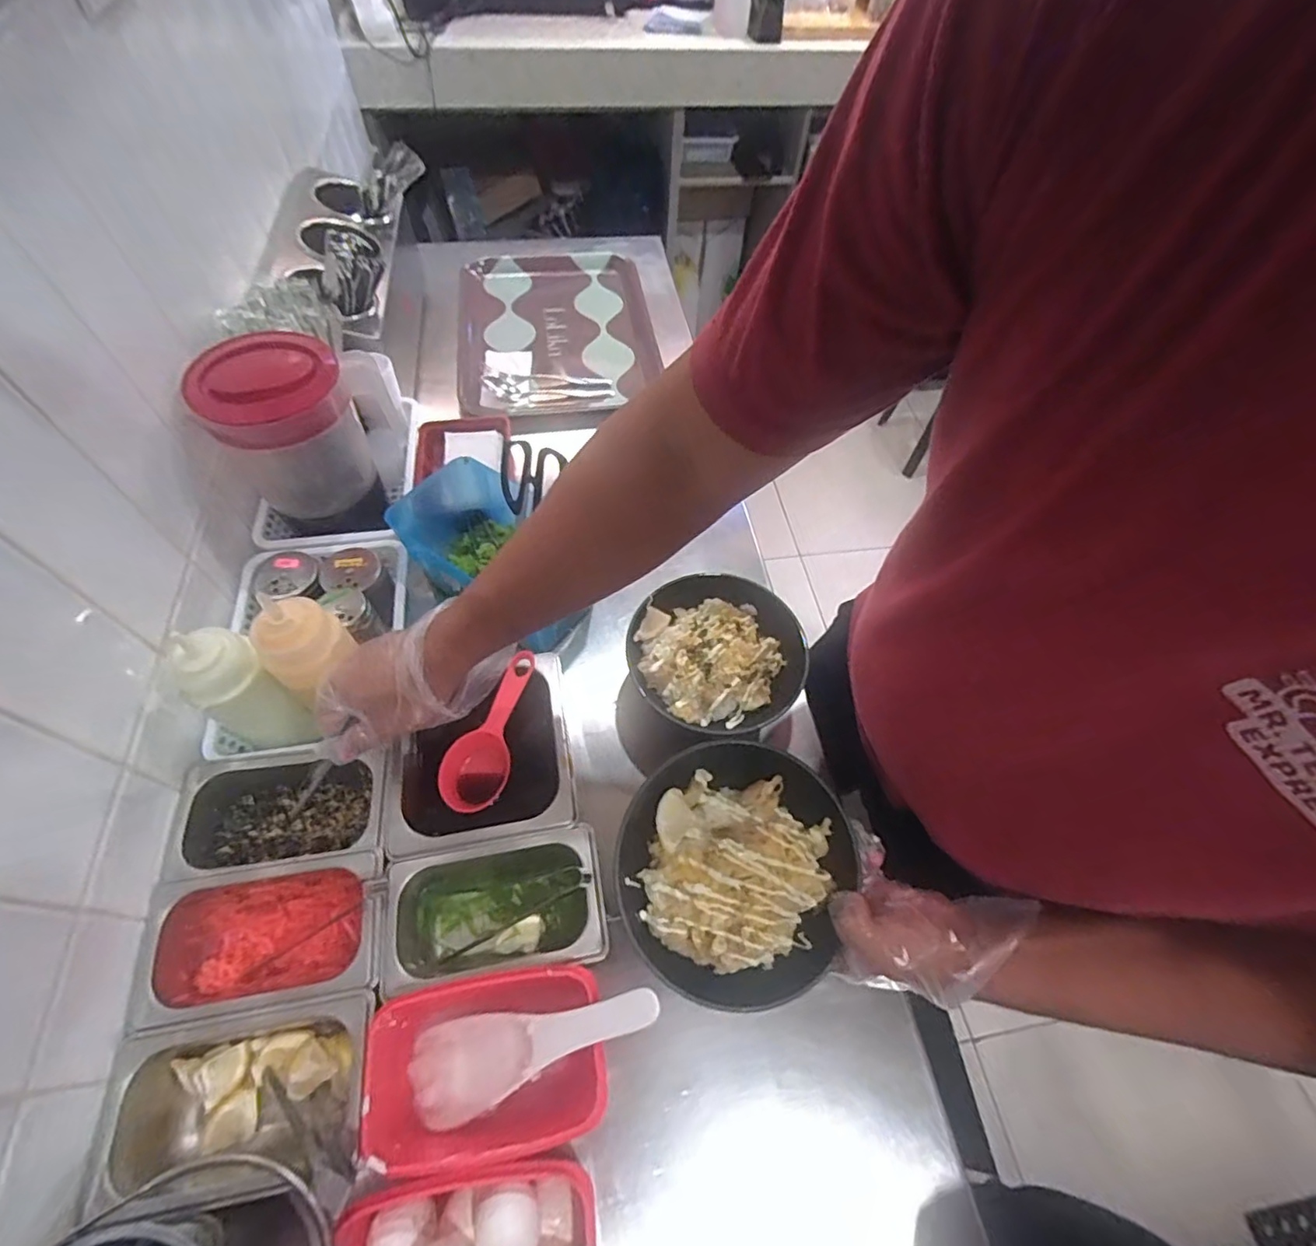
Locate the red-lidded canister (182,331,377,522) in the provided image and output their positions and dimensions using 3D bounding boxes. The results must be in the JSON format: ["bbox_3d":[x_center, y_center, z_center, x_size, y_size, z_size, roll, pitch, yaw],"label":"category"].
[{"bbox_3d":[-0.381,-0.195,0.626,0.124,0.159,0.124,-24,62,-17],"label":"red-lidded canister"}]

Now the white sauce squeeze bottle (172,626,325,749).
[{"bbox_3d":[-0.357,0.057,0.517,0.070,0.135,0.069,-25,62,-17],"label":"white sauce squeeze bottle"}]

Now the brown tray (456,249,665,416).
[{"bbox_3d":[-0.170,-0.493,0.983,0.316,0.043,0.438,-8,58,-8],"label":"brown tray"}]

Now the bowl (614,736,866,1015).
[{"bbox_3d":[0.062,0.185,0.454,0.180,0.047,0.178,-14,59,-11],"label":"bowl"}]

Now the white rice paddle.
[{"bbox_3d":[-0.090,0.304,0.424,0.206,0.024,0.062,-27,58,15],"label":"white rice paddle"}]

